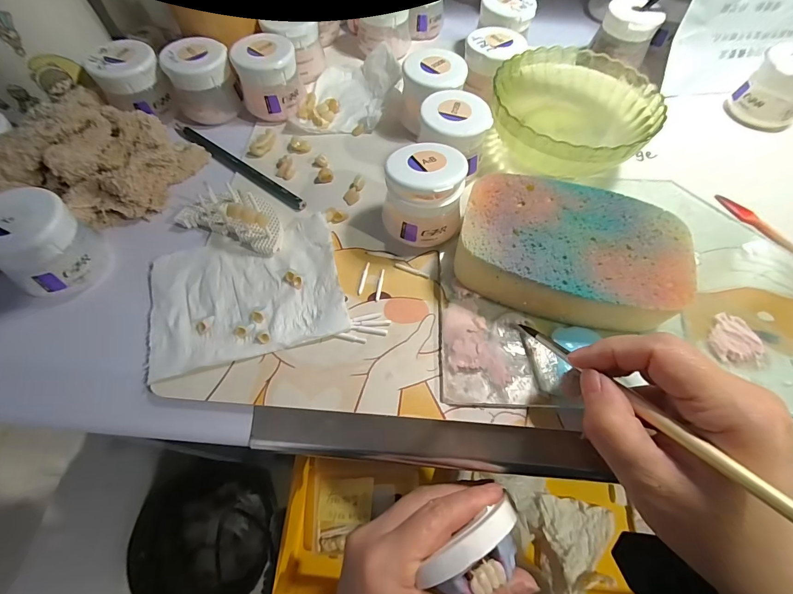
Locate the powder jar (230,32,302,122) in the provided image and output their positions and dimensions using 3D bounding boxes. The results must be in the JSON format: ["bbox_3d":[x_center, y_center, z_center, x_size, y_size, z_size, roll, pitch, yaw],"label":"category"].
[{"bbox_3d":[-0.107,-0.186,0.311,0.049,0.044,0.053,0,62,-1],"label":"powder jar"}]

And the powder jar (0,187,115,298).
[{"bbox_3d":[-0.219,-0.031,0.227,0.045,0.053,0.050,16,62,8],"label":"powder jar"}]

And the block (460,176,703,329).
[{"bbox_3d":[0.108,-0.031,0.232,0.132,0.034,0.089,18,63,9],"label":"block"}]

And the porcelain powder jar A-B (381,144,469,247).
[{"bbox_3d":[0.017,-0.066,0.243,0.049,0.057,0.052,0,62,-1],"label":"porcelain powder jar A-B"}]

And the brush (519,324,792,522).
[{"bbox_3d":[0.115,0.057,0.148,0.007,0.008,0.188,-25,30,-10],"label":"brush"}]

